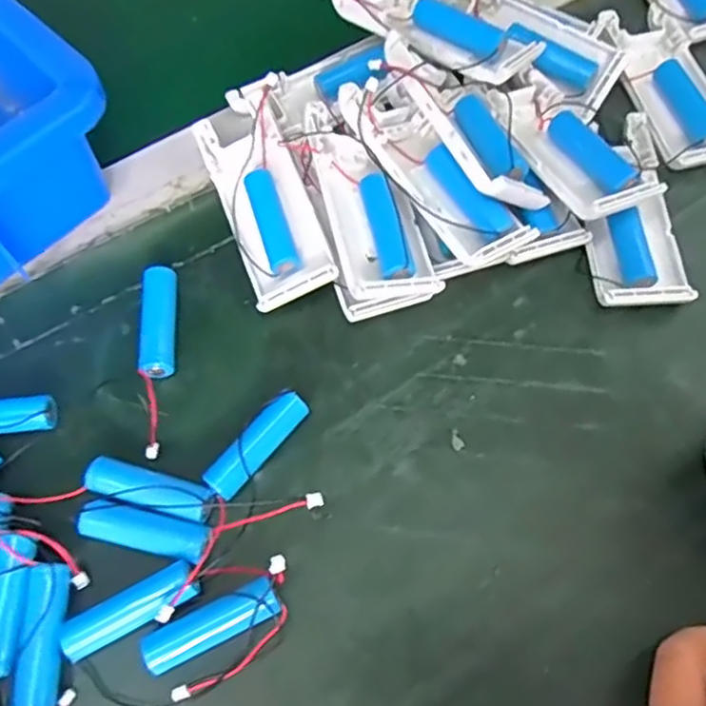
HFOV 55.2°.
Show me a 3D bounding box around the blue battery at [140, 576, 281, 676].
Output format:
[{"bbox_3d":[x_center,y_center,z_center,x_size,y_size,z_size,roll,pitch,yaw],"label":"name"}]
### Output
[{"bbox_3d":[-0.050,0.098,0.243,0.049,0.012,0.014,-25,67,-8],"label":"blue battery"}]

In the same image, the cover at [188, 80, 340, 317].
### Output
[{"bbox_3d":[-0.041,-0.071,0.314,0.038,0.027,0.101,-20,66,-6],"label":"cover"}]

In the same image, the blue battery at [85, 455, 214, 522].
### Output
[{"bbox_3d":[-0.080,0.054,0.266,0.049,0.011,0.016,13,67,9],"label":"blue battery"}]

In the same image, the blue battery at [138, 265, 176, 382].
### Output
[{"bbox_3d":[-0.085,-0.014,0.297,0.013,0.014,0.053,-5,65,0],"label":"blue battery"}]

